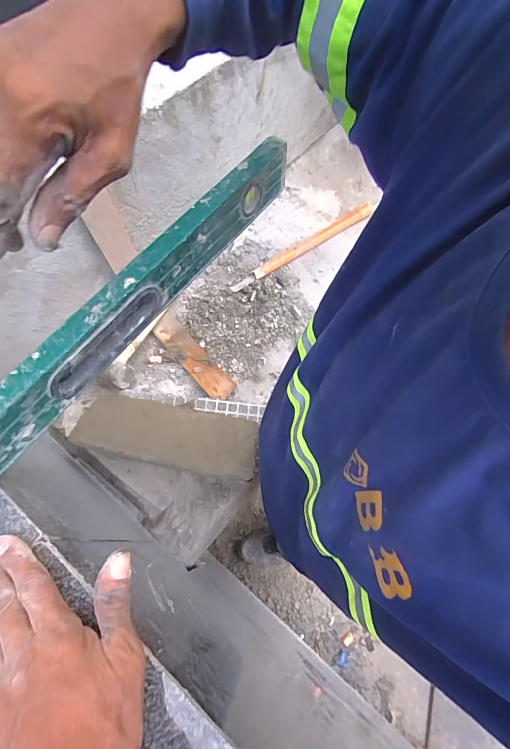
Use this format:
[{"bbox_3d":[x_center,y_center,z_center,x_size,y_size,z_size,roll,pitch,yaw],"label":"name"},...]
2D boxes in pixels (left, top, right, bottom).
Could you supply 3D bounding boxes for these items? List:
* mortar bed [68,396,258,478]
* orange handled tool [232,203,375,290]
[{"bbox_3d":[-0.151,0.101,0.687,0.305,0.017,0.155,8,31,-2],"label":"mortar bed"},{"bbox_3d":[0.138,-0.333,0.979,0.467,0.029,0.035,-36,71,-16],"label":"orange handled tool"}]

